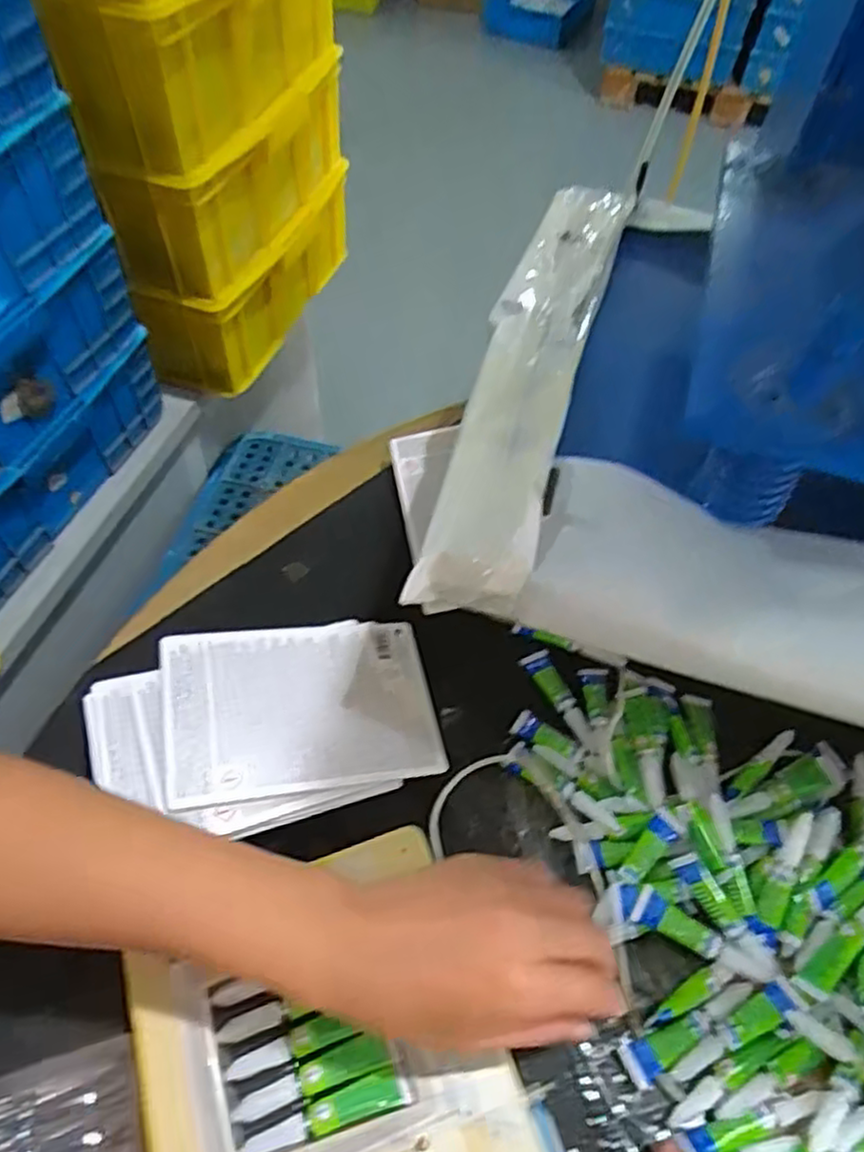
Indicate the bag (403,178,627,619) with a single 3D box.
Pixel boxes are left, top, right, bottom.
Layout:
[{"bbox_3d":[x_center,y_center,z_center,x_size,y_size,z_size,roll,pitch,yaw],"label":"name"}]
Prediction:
[{"bbox_3d":[0.070,-0.151,0.485,0.070,0.051,0.397,16,57,7],"label":"bag"}]

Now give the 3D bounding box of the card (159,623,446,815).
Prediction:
[{"bbox_3d":[-0.082,0.083,0.464,0.169,0.005,0.114,-2,53,-22],"label":"card"}]

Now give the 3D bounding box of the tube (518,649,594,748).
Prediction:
[{"bbox_3d":[0.090,0.084,0.500,0.020,0.007,0.076,-23,61,-18],"label":"tube"}]

